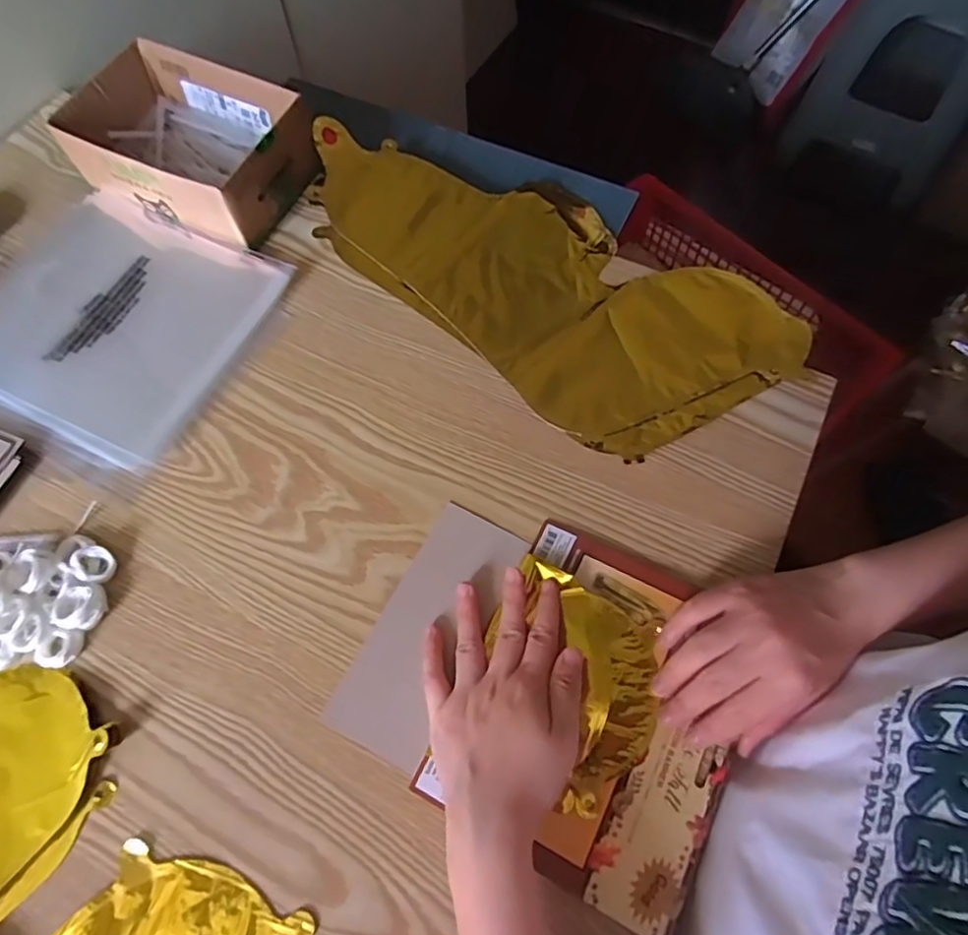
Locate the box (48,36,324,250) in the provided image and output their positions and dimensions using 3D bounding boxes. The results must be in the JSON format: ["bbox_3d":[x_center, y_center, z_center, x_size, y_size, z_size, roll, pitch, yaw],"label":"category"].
[{"bbox_3d":[-0.260,-0.287,0.545,0.189,0.070,0.128,24,69,11],"label":"box"}]

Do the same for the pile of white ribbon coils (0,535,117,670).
[{"bbox_3d":[-0.308,0.087,0.399,0.108,0.024,0.081,-1,66,1],"label":"pile of white ribbon coils"}]

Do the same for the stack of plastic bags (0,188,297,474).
[{"bbox_3d":[-0.309,-0.127,0.499,0.228,0.013,0.206,24,69,12],"label":"stack of plastic bags"}]

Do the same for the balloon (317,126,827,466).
[{"bbox_3d":[0.037,-0.172,0.510,0.427,0.014,0.197,37,72,16],"label":"balloon"}]

